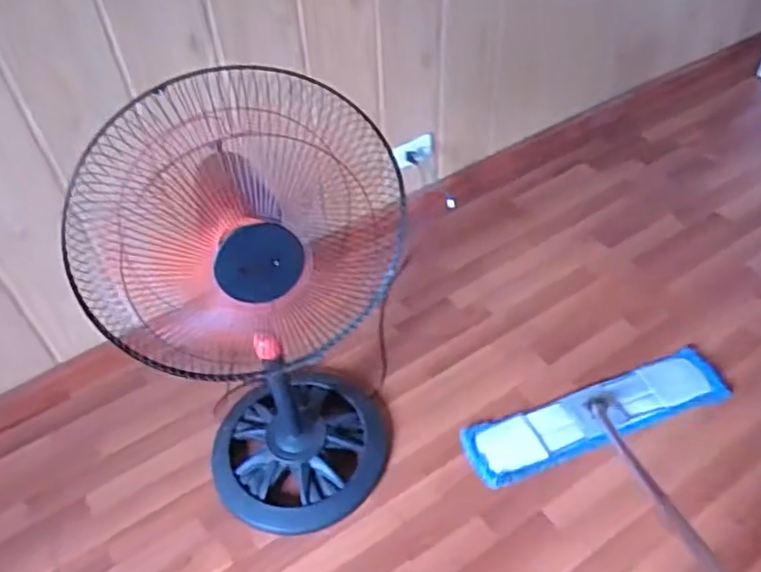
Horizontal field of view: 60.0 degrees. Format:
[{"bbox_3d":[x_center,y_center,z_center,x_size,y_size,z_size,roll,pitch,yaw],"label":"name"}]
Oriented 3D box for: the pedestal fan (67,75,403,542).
[{"bbox_3d":[-0.184,0.044,1.169,0.402,0.909,0.403,-10,49,-4],"label":"pedestal fan"}]

